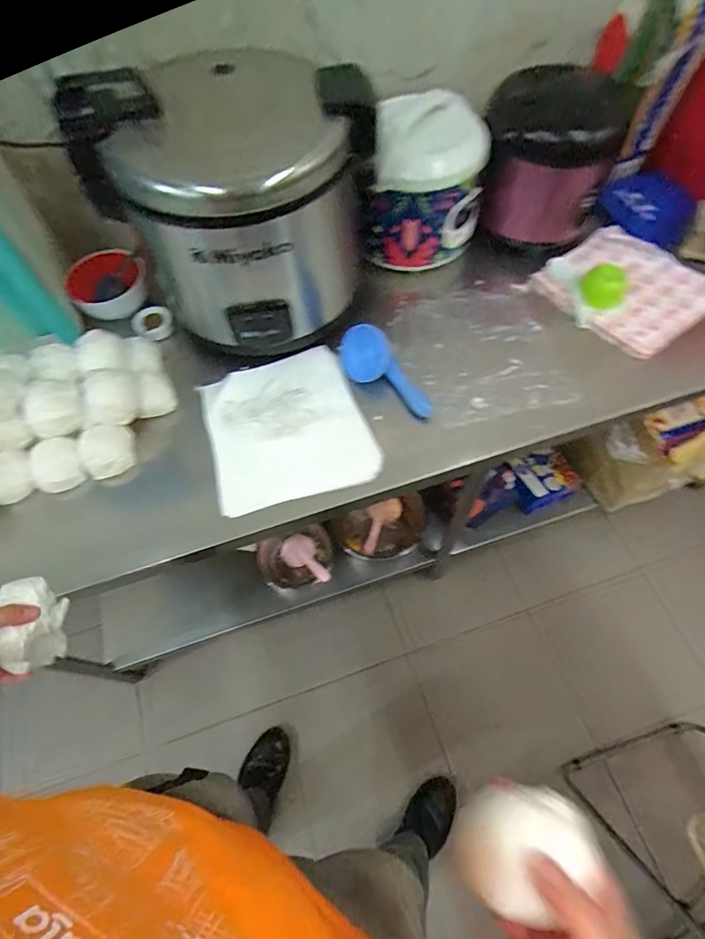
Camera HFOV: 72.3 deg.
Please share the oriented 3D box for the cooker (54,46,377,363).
[{"bbox_3d":[-0.177,-0.411,0.809,0.334,0.339,0.302,39,71,21],"label":"cooker"}]

